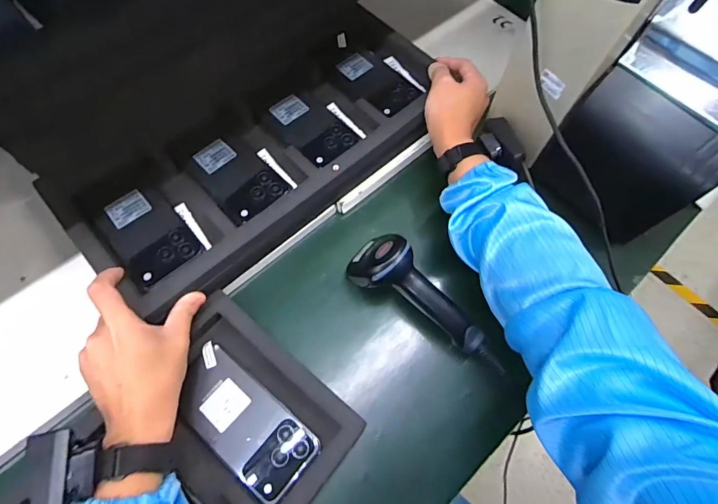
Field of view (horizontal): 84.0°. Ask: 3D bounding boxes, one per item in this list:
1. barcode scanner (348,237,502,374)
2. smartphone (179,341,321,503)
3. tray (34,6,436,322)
[{"bbox_3d":[0.066,0.061,0.454,0.062,0.076,0.181,-38,72,-16],"label":"barcode scanner"},{"bbox_3d":[-0.120,0.172,0.408,0.159,0.012,0.073,39,71,14],"label":"smartphone"},{"bbox_3d":[-0.097,-0.125,0.503,0.477,0.062,0.203,-41,73,-19],"label":"tray"}]

